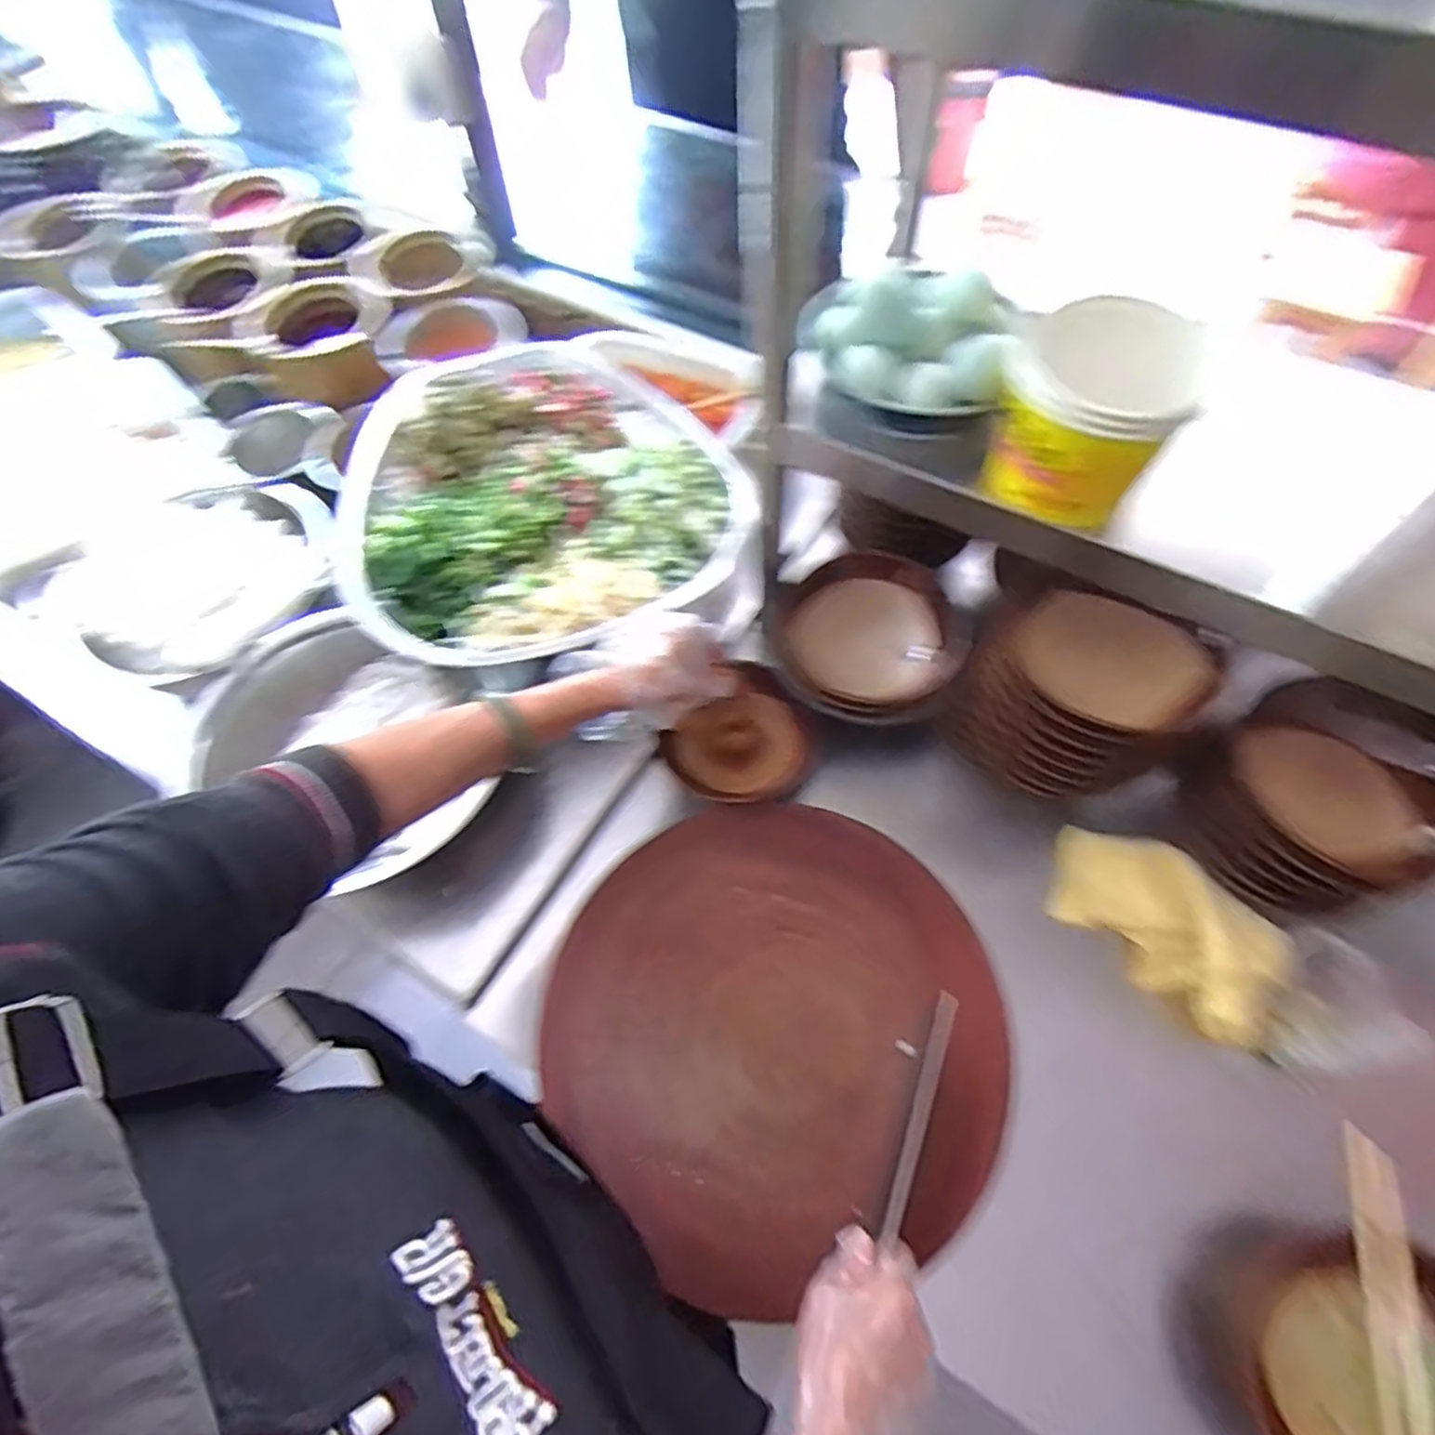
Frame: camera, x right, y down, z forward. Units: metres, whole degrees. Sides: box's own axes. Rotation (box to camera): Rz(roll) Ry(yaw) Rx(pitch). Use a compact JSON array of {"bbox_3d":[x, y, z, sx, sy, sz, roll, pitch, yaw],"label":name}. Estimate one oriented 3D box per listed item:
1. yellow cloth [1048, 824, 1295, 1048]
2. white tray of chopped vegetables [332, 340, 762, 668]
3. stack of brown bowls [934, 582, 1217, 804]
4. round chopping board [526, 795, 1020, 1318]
[{"bbox_3d":[0.399,0.182,0.650,0.203,0.058,0.097,41,70,20],"label":"yellow cloth"},{"bbox_3d":[-0.193,-0.235,0.770,0.413,0.088,0.432,-31,66,-15],"label":"white tray of chopped vegetables"},{"bbox_3d":[0.319,-0.015,0.661,0.131,0.157,0.181,-41,69,-19],"label":"stack of brown bowls"},{"bbox_3d":[0.052,0.252,0.603,0.358,0.024,0.361,0,62,1],"label":"round chopping board"}]

